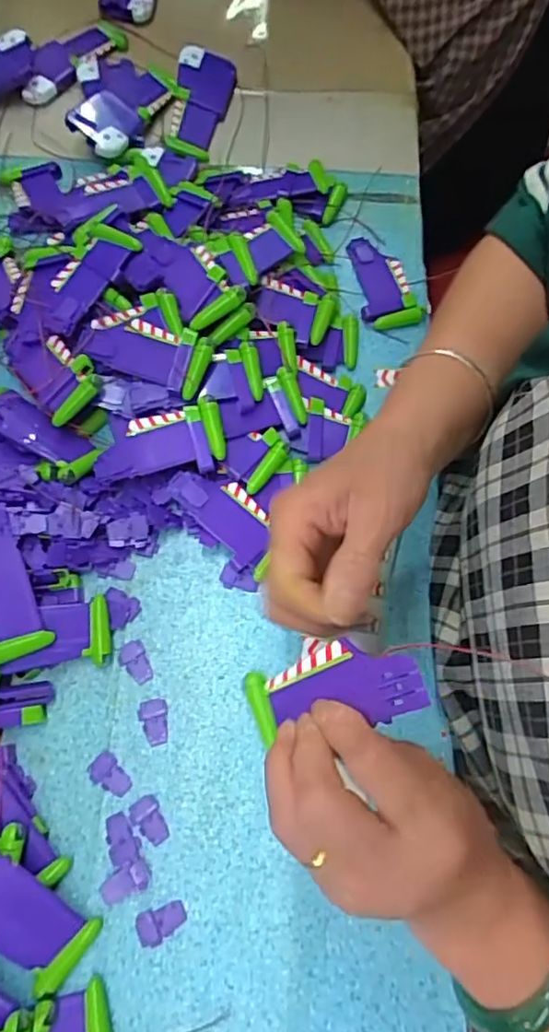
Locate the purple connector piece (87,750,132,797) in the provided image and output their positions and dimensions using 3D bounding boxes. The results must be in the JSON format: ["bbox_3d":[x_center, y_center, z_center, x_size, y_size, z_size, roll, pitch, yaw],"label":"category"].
[{"bbox_3d":[-0.099,0.156,0.360,0.017,0.004,0.027,-39,75,-14],"label":"purple connector piece"}]

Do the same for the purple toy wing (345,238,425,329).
[{"bbox_3d":[0.087,-0.194,0.492,0.046,0.009,0.089,-11,70,-5],"label":"purple toy wing"}]

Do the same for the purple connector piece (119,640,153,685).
[{"bbox_3d":[-0.089,0.093,0.382,0.016,0.004,0.027,-25,72,-10],"label":"purple connector piece"}]

